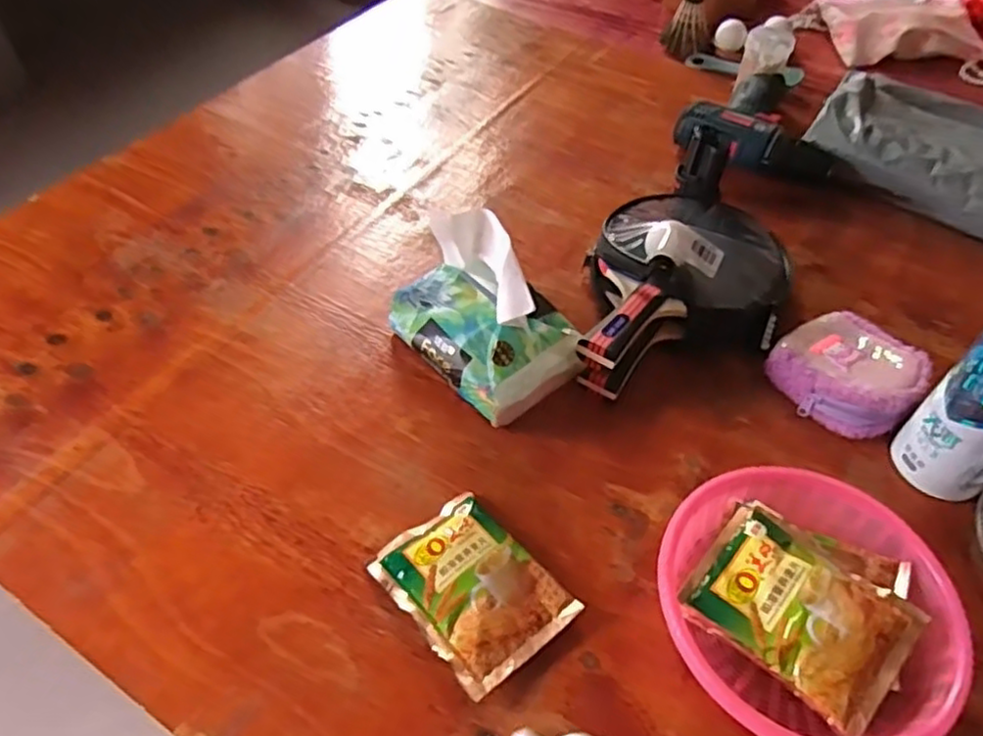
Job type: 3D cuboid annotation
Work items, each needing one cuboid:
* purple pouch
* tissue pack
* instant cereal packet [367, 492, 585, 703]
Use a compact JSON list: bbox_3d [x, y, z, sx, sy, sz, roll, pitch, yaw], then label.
[{"bbox_3d":[0.285,0.002,0.556,0.103,0.041,0.105,-30,57,-24],"label":"purple pouch"},{"bbox_3d":[-0.002,-0.047,0.538,0.103,0.117,0.134,-35,58,-26],"label":"tissue pack"},{"bbox_3d":[-0.012,0.139,0.445,0.084,0.016,0.111,-33,58,-25],"label":"instant cereal packet"}]

